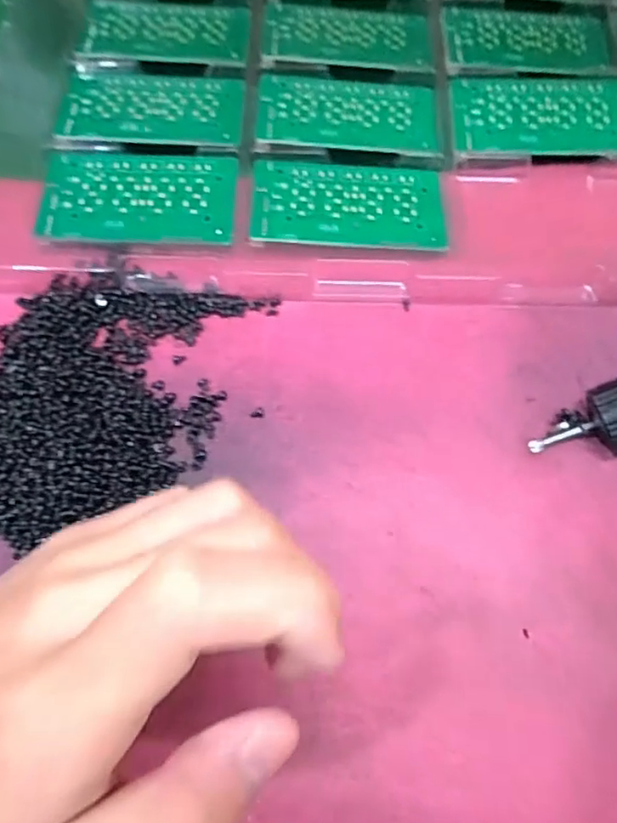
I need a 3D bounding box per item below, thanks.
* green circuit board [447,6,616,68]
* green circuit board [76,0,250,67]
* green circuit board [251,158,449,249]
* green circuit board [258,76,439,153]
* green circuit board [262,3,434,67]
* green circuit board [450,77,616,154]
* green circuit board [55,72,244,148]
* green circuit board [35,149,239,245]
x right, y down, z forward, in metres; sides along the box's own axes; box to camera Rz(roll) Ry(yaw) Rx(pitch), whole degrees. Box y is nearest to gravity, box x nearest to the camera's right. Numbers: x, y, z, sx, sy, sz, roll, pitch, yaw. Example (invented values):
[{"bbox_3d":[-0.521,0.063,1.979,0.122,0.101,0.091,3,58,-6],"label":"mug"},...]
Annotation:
[{"bbox_3d":[0.142,-0.243,0.396,0.104,0.004,0.055,1,69,-1],"label":"green circuit board"},{"bbox_3d":[-0.091,-0.245,0.393,0.103,0.006,0.059,2,69,0],"label":"green circuit board"},{"bbox_3d":[0.022,-0.116,0.340,0.105,0.004,0.056,2,65,-3],"label":"green circuit board"},{"bbox_3d":[0.024,-0.180,0.366,0.106,0.004,0.054,3,69,0],"label":"green circuit board"},{"bbox_3d":[0.026,-0.244,0.395,0.105,0.005,0.054,4,69,1],"label":"green circuit board"},{"bbox_3d":[0.141,-0.178,0.366,0.107,0.004,0.059,-1,69,-1],"label":"green circuit board"},{"bbox_3d":[-0.092,-0.182,0.366,0.104,0.004,0.057,4,66,-1],"label":"green circuit board"},{"bbox_3d":[-0.093,-0.120,0.338,0.105,0.004,0.059,2,69,0],"label":"green circuit board"}]

